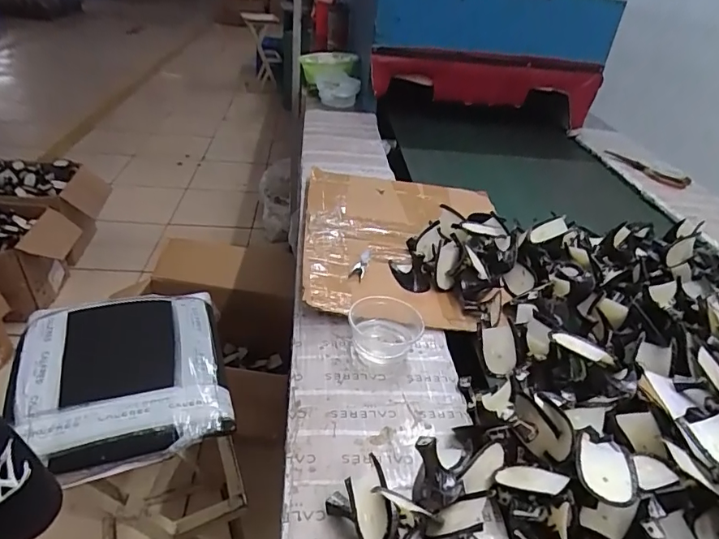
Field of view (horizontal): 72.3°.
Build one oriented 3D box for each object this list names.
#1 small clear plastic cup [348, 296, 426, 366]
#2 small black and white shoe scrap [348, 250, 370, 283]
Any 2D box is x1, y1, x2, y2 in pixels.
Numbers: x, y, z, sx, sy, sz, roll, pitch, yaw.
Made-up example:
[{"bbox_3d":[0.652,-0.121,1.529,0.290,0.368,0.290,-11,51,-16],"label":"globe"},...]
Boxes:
[{"bbox_3d":[0.032,0.075,0.604,0.091,0.048,0.079,12,34,7],"label":"small clear plastic cup"},{"bbox_3d":[0.004,-0.005,0.715,0.019,0.014,0.053,21,67,19],"label":"small black and white shoe scrap"}]

